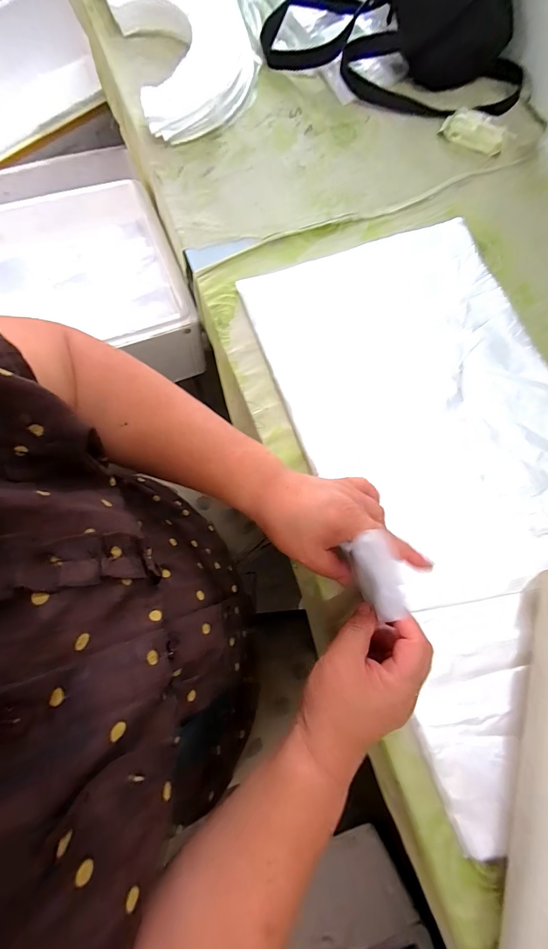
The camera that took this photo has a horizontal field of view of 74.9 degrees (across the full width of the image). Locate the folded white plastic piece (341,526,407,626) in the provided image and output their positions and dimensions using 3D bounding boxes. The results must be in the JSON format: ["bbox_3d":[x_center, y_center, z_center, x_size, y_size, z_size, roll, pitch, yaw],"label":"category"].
[{"bbox_3d":[0.071,0.070,0.243,0.032,0.013,0.056,-23,77,-7],"label":"folded white plastic piece"}]

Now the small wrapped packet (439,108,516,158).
[{"bbox_3d":[0.288,-0.489,0.508,0.093,0.018,0.047,31,77,7],"label":"small wrapped packet"}]

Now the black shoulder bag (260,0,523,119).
[{"bbox_3d":[0.180,-0.653,0.500,0.377,0.129,0.213,7,76,1],"label":"black shoulder bag"}]

